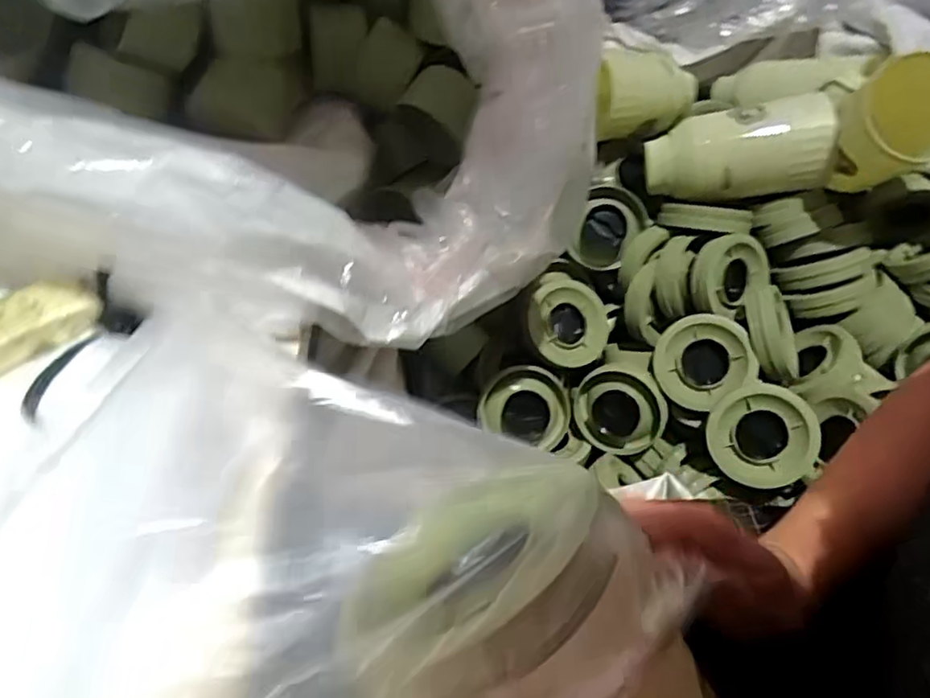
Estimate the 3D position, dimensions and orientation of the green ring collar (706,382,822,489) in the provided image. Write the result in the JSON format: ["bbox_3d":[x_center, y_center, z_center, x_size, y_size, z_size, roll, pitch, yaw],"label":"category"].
[{"bbox_3d":[0.392,0.113,0.820,0.136,0.018,0.130,0,90,11],"label":"green ring collar"}]

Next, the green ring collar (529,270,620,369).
[{"bbox_3d":[0.162,-0.036,0.965,0.135,0.029,0.135,19,78,-7],"label":"green ring collar"}]

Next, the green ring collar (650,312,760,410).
[{"bbox_3d":[0.337,0.018,0.877,0.128,0.040,0.128,-1,88,17],"label":"green ring collar"}]

